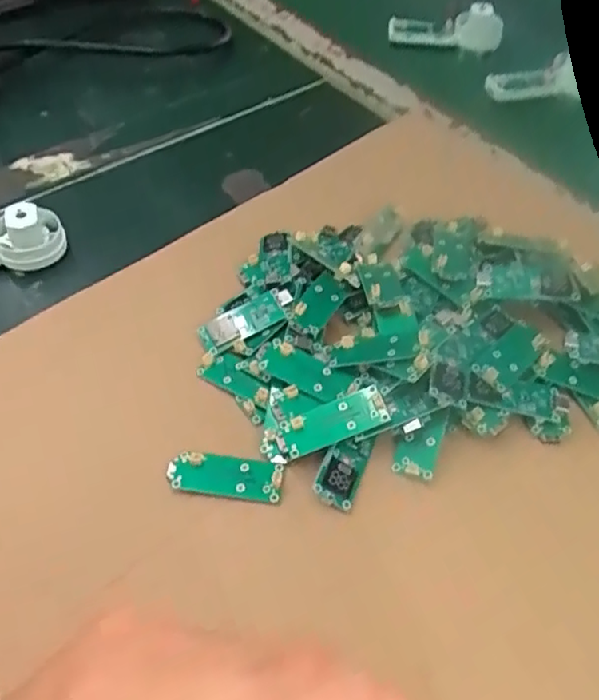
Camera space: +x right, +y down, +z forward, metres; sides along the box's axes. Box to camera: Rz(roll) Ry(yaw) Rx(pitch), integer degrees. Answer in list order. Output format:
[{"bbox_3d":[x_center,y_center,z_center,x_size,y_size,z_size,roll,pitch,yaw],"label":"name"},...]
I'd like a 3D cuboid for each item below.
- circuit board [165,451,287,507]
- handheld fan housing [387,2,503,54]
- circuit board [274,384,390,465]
[{"bbox_3d":[-0.033,0.056,0.283,0.050,0.005,0.019,6,60,5],"label":"circuit board"},{"bbox_3d":[0.125,-0.276,0.544,0.094,0.032,0.023,12,53,8],"label":"handheld fan housing"},{"bbox_3d":[0.013,0.034,0.290,0.054,0.006,0.018,-21,66,-4],"label":"circuit board"}]

